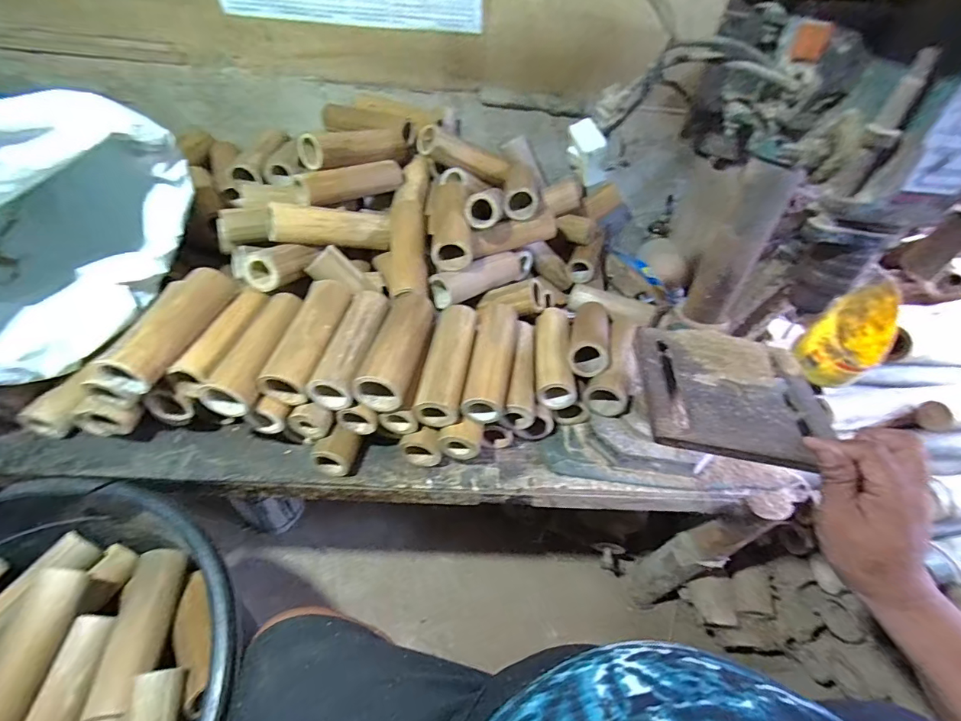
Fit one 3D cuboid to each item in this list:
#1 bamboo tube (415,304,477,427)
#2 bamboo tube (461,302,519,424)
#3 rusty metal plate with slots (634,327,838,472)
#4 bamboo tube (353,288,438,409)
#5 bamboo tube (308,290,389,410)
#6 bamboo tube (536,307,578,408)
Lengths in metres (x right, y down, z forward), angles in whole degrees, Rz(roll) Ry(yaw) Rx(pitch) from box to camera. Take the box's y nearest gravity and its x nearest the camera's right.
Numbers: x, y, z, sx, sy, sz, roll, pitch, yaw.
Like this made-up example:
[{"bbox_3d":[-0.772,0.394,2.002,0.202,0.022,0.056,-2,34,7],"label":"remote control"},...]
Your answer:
[{"bbox_3d":[-0.043,0.002,0.597,0.057,0.050,0.183,8,46,0],"label":"bamboo tube"},{"bbox_3d":[0.018,-0.004,0.599,0.056,0.051,0.183,9,46,2],"label":"bamboo tube"},{"bbox_3d":[0.239,0.027,0.420,0.162,0.020,0.157,13,47,5],"label":"rusty metal plate with slots"},{"bbox_3d":[-0.108,-0.021,0.583,0.066,0.055,0.181,9,46,2],"label":"bamboo tube"},{"bbox_3d":[-0.167,-0.021,0.583,0.053,0.044,0.179,8,46,1],"label":"bamboo tube"},{"bbox_3d":[0.111,-0.014,0.662,0.054,0.047,0.181,6,46,-1],"label":"bamboo tube"}]

